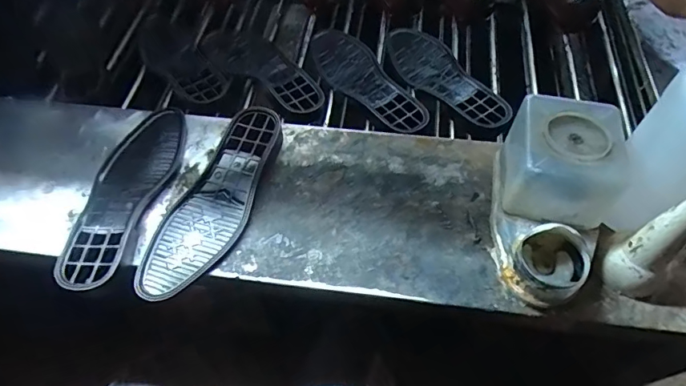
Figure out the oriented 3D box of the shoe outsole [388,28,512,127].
[{"bbox_3d":[0.151,-0.192,0.720,0.092,0.021,0.280,-29,55,-5],"label":"shoe outsole"}]

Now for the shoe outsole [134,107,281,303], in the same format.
[{"bbox_3d":[-0.151,0.004,0.537,0.091,0.024,0.263,23,60,15],"label":"shoe outsole"}]

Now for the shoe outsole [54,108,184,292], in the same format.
[{"bbox_3d":[-0.271,-0.007,0.549,0.092,0.017,0.258,10,58,8],"label":"shoe outsole"}]

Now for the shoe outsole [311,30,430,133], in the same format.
[{"bbox_3d":[0.032,-0.185,0.692,0.088,0.015,0.266,-30,61,-17],"label":"shoe outsole"}]

